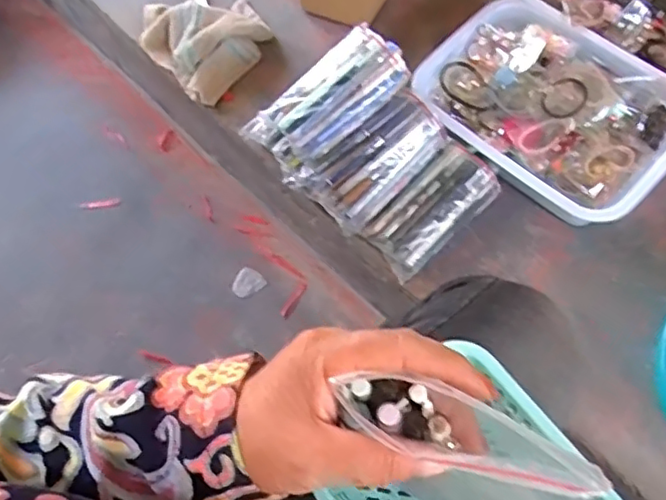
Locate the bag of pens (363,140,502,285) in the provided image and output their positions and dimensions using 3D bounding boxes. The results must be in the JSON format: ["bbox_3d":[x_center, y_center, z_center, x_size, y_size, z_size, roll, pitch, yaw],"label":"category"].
[{"bbox_3d":[0.113,-0.049,0.709,0.151,0.053,0.075,-40,69,-15],"label":"bag of pens"}]

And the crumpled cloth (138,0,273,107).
[{"bbox_3d":[-0.169,-0.298,0.841,0.156,0.059,0.170,-38,69,-14],"label":"crumpled cloth"}]

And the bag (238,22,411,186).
[{"bbox_3d":[-0.011,-0.161,0.691,0.198,0.066,0.090,-37,65,19],"label":"bag"}]

